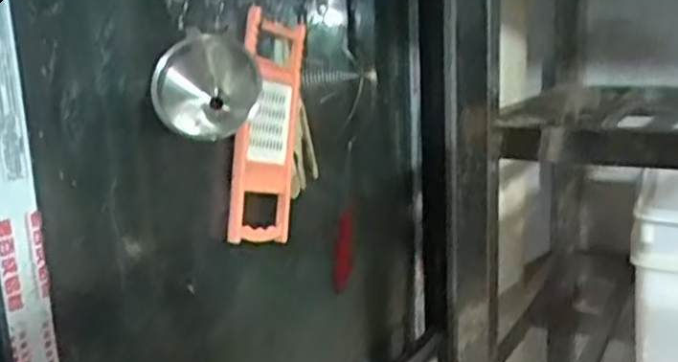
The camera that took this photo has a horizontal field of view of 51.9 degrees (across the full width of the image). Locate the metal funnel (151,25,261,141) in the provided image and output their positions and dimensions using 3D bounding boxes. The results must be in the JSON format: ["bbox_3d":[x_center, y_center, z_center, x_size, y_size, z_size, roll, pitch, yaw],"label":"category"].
[{"bbox_3d":[-0.136,-0.104,0.715,0.115,0.130,0.090,6,47,-31],"label":"metal funnel"}]

